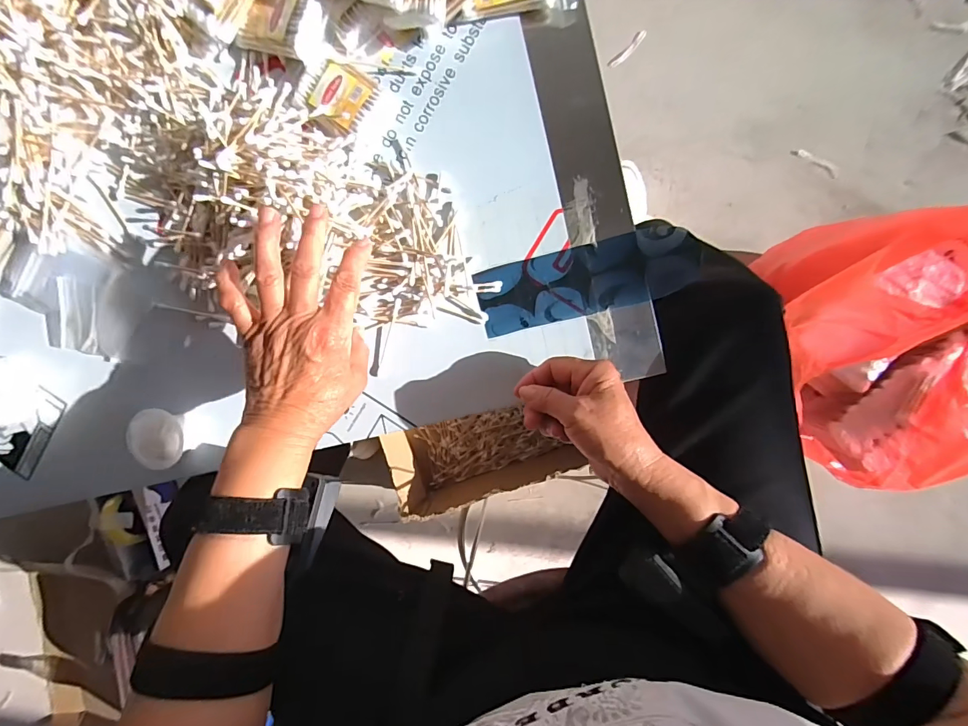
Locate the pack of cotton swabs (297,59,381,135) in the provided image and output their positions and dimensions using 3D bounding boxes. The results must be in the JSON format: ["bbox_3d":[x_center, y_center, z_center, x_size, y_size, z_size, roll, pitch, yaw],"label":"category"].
[{"bbox_3d":[-0.127,-0.233,0.377,0.057,0.018,0.050,30,95,4],"label":"pack of cotton swabs"}]

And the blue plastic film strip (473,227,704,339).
[{"bbox_3d":[0.090,-0.073,0.380,0.187,0.004,0.060,-13,92,6],"label":"blue plastic film strip"}]

